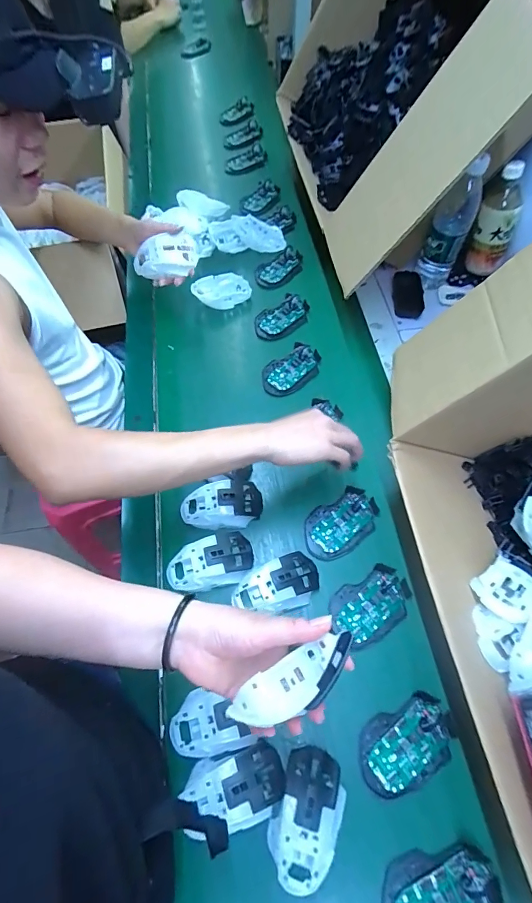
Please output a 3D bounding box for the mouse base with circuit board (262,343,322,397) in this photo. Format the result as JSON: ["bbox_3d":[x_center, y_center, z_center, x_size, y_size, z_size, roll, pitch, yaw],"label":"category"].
[{"bbox_3d":[0.043,-0.144,0.701,0.112,0.017,0.072,-40,69,-17],"label":"mouse base with circuit board"}]

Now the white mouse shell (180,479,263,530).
[{"bbox_3d":[-0.064,0.080,0.578,0.116,0.038,0.071,-16,62,-5],"label":"white mouse shell"}]

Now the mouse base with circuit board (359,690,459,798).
[{"bbox_3d":[0.158,0.326,0.447,0.112,0.014,0.070,-25,64,-10],"label":"mouse base with circuit board"}]

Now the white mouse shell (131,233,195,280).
[{"bbox_3d":[-0.173,-0.332,0.693,0.107,0.043,0.064,-19,63,-7],"label":"white mouse shell"}]

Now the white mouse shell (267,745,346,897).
[{"bbox_3d":[0.042,0.378,0.414,0.065,0.035,0.115,18,65,12],"label":"white mouse shell"}]

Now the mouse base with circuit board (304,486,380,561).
[{"bbox_3d":[0.107,0.101,0.571,0.115,0.014,0.073,-30,65,-12],"label":"mouse base with circuit board"}]

